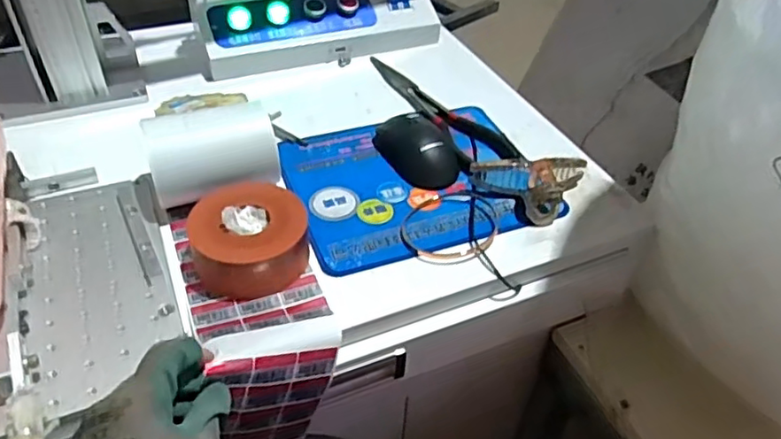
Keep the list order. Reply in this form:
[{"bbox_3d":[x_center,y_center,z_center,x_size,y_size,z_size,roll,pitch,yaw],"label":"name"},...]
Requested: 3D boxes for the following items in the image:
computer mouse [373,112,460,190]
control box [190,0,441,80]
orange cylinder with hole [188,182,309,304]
[{"bbox_3d":[0.029,-0.075,0.626,0.060,0.039,0.101,-24,50,-26],"label":"computer mouse"},{"bbox_3d":[-0.094,-0.267,0.790,0.307,0.066,0.119,-17,47,-20],"label":"control box"},{"bbox_3d":[-0.116,0.014,0.506,0.094,0.049,0.079,-18,47,-21],"label":"orange cylinder with hole"}]

